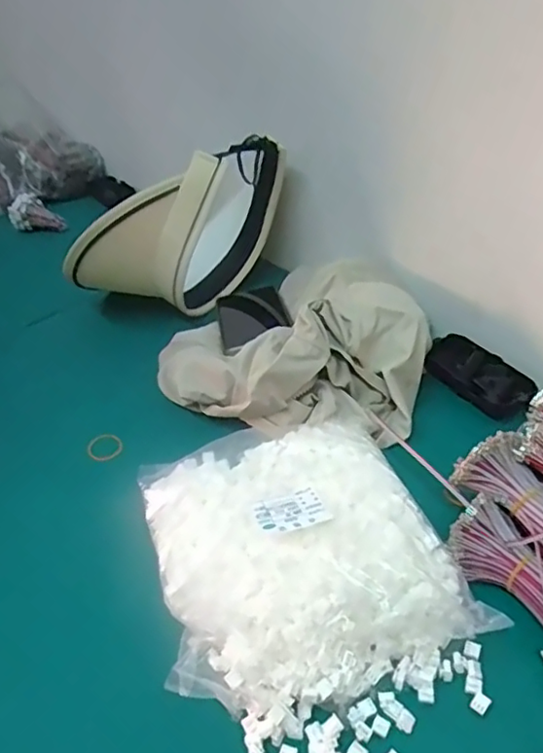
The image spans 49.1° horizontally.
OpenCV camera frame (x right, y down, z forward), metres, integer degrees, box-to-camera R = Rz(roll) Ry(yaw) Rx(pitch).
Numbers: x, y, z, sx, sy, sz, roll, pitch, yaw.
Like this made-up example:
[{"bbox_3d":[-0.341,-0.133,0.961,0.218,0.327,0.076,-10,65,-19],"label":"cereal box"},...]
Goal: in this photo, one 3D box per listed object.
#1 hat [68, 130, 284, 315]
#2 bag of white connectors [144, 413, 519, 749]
[{"bbox_3d":[-0.103,-0.160,0.679,0.138,0.183,0.224,21,46,29],"label":"hat"},{"bbox_3d":[0.016,0.117,0.419,0.185,0.054,0.201,-16,40,-11],"label":"bag of white connectors"}]

